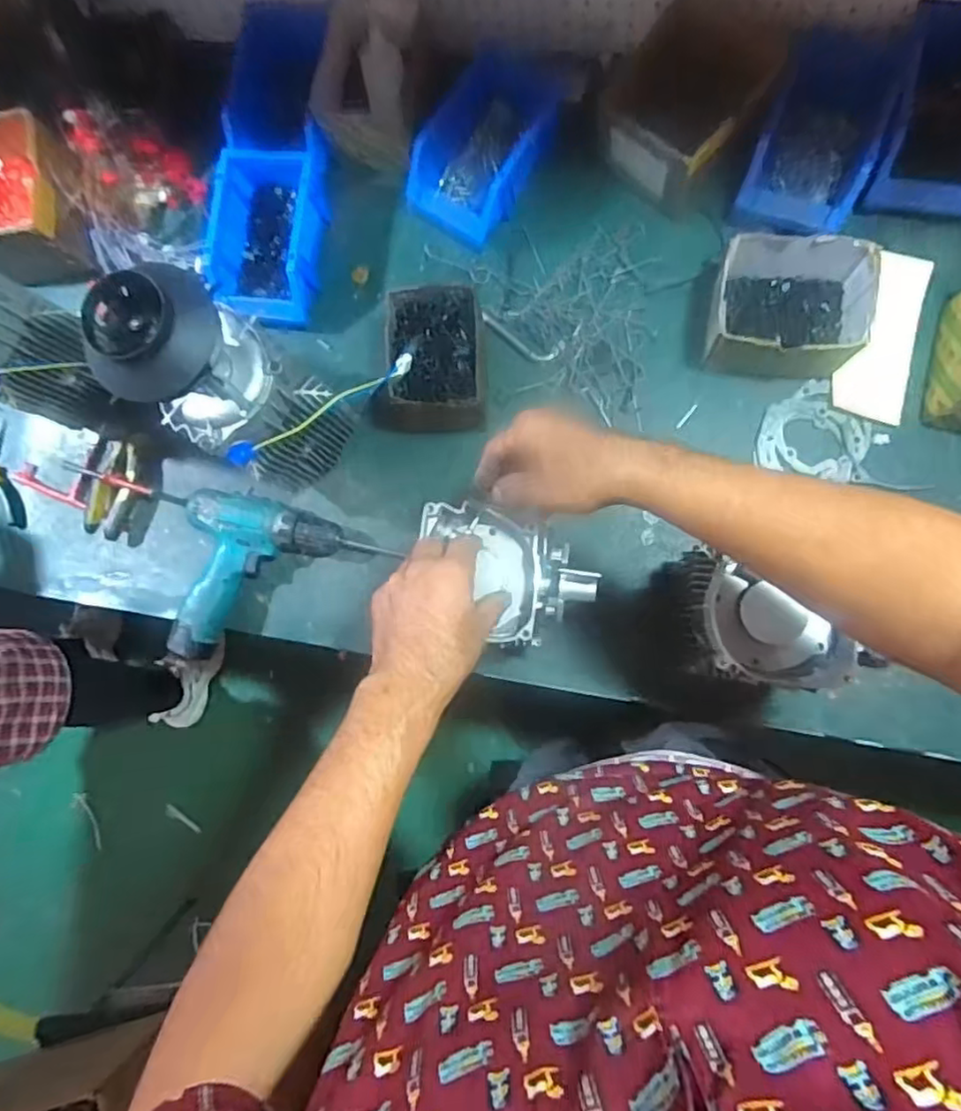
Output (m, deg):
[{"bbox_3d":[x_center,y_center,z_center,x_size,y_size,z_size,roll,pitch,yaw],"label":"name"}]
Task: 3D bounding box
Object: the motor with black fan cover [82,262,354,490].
[{"bbox_3d":[-0.229,-0.153,0.631,0.103,0.332,0.110,-1,86,7],"label":"motor with black fan cover"}]

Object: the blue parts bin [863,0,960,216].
[{"bbox_3d":[0.485,-0.444,0.677,0.123,0.114,0.158,15,88,8],"label":"blue parts bin"}]

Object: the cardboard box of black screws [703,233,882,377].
[{"bbox_3d":[0.323,-0.256,0.686,0.158,0.092,0.134,13,87,8],"label":"cardboard box of black screws"}]

